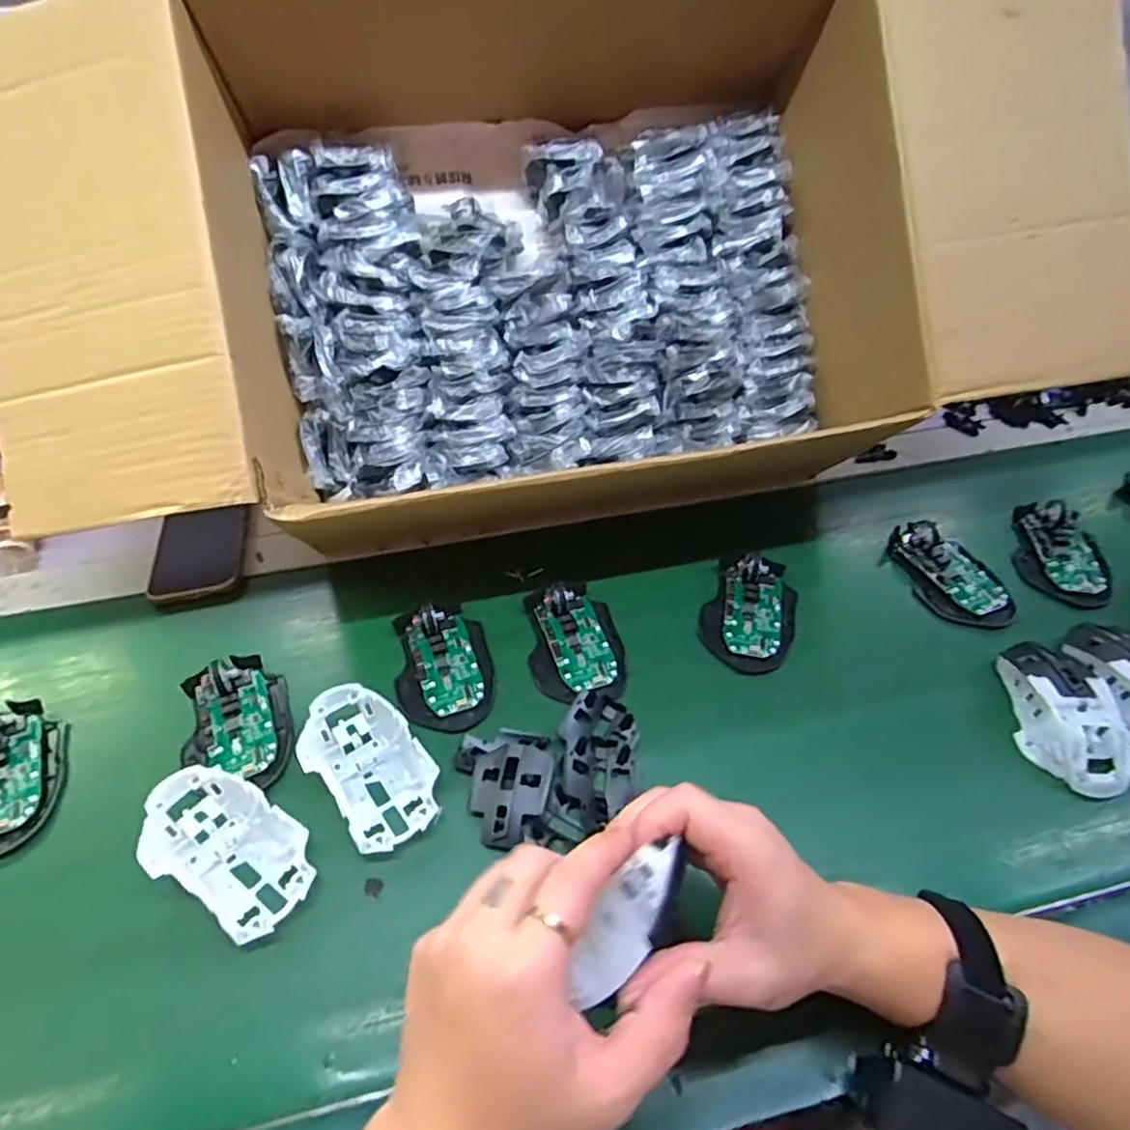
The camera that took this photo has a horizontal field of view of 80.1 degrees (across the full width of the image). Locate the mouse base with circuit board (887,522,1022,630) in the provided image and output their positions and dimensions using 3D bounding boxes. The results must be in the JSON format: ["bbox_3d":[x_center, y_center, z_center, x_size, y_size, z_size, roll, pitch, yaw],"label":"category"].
[{"bbox_3d":[0.337,0.008,0.590,0.066,0.034,0.114,-10,48,-8],"label":"mouse base with circuit board"}]

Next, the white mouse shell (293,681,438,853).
[{"bbox_3d":[-0.133,0.135,0.457,0.067,0.034,0.111,-35,56,-28],"label":"white mouse shell"}]

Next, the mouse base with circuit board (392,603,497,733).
[{"bbox_3d":[-0.095,0.074,0.522,0.073,0.020,0.105,-13,48,-11],"label":"mouse base with circuit board"}]

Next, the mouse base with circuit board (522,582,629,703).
[{"bbox_3d":[0.007,0.056,0.540,0.072,0.021,0.109,-9,47,-8],"label":"mouse base with circuit board"}]

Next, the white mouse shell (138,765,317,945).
[{"bbox_3d":[-0.211,0.177,0.421,0.112,0.038,0.066,24,52,22],"label":"white mouse shell"}]

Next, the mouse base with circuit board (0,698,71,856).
[{"bbox_3d":[-0.392,0.141,0.464,0.071,0.025,0.112,-14,48,-12],"label":"mouse base with circuit board"}]

